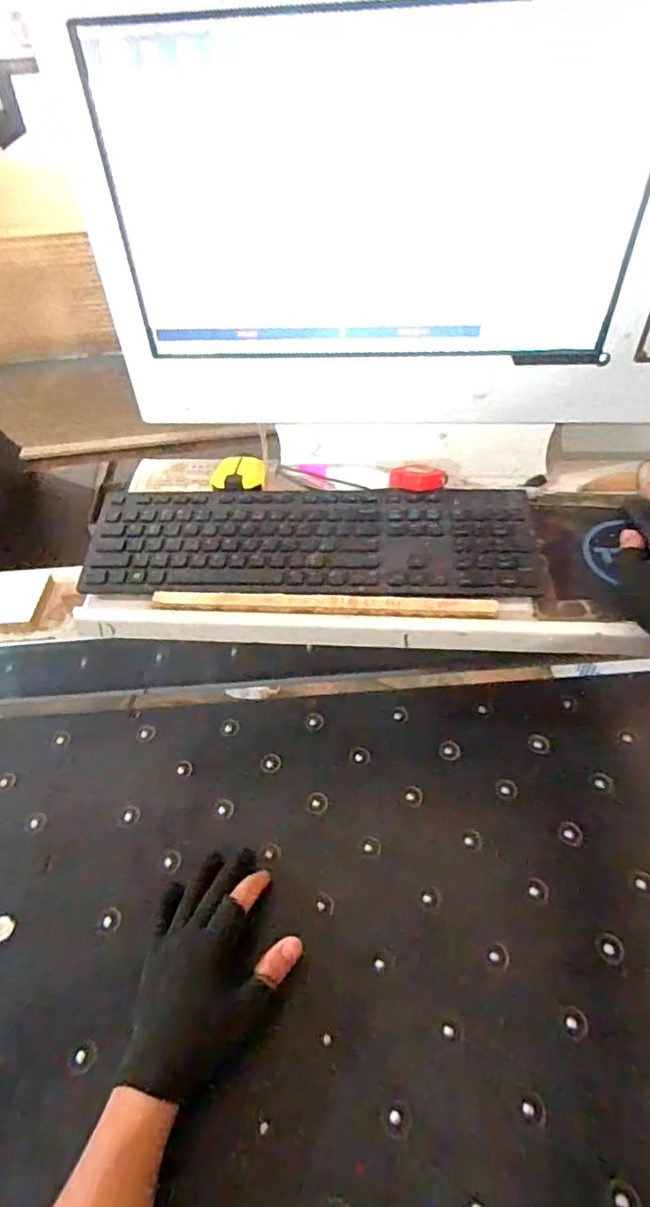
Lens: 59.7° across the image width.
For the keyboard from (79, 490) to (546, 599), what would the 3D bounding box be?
[{"bbox_3d":[-0.011,-0.065,0.551,0.430,0.019,0.126,-1,46,3],"label":"keyboard"}]

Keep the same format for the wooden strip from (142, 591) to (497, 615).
[{"bbox_3d":[-0.002,-0.001,0.518,0.311,0.011,0.016,1,46,5],"label":"wooden strip"}]

